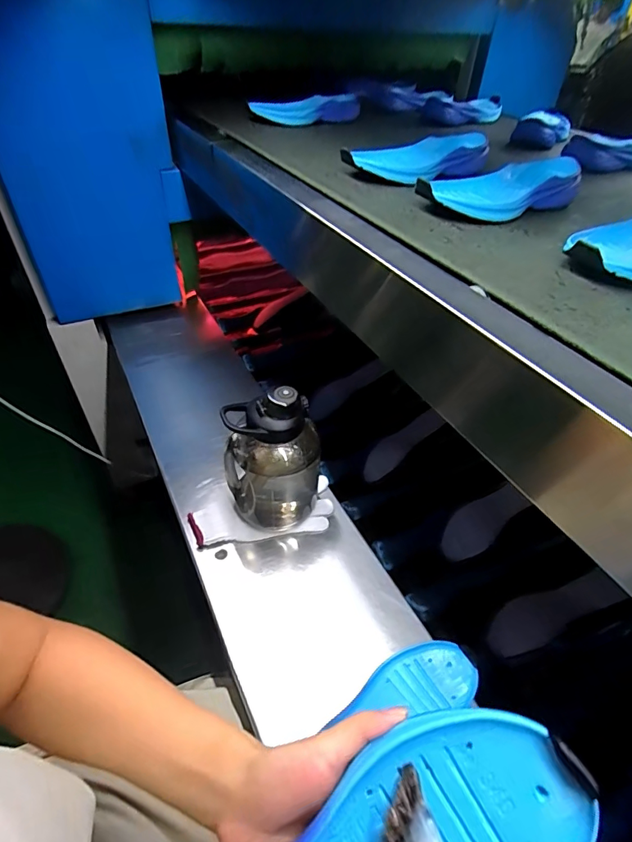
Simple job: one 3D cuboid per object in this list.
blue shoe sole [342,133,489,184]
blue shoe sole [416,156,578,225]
[{"bbox_3d":[0.153,-0.389,0.649,0.240,0.037,0.086,-23,50,-26],"label":"blue shoe sole"},{"bbox_3d":[0.229,-0.292,0.555,0.229,0.045,0.093,-20,49,-24],"label":"blue shoe sole"}]

